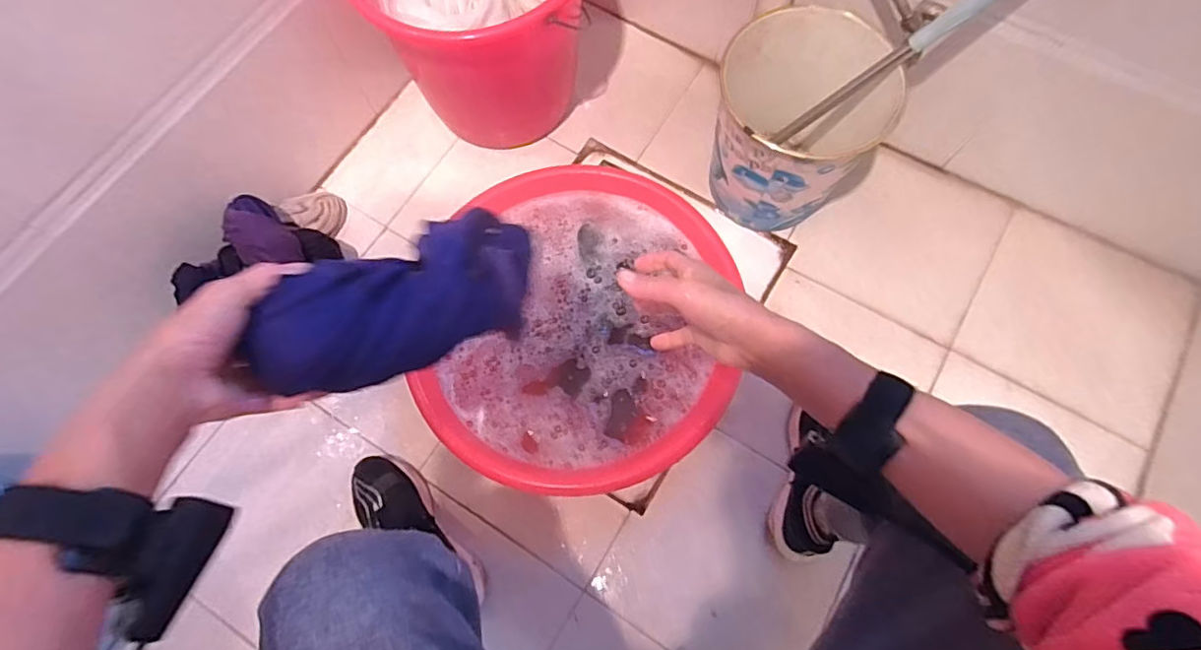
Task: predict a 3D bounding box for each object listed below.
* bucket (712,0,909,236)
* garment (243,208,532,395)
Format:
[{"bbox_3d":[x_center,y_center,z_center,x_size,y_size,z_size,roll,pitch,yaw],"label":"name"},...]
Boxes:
[{"bbox_3d":[0.289,-0.288,0.869,0.233,0.273,0.228,0,72,1],"label":"bucket"},{"bbox_3d":[-0.136,-0.017,0.398,0.201,0.046,0.085,-29,72,-32],"label":"garment"}]

